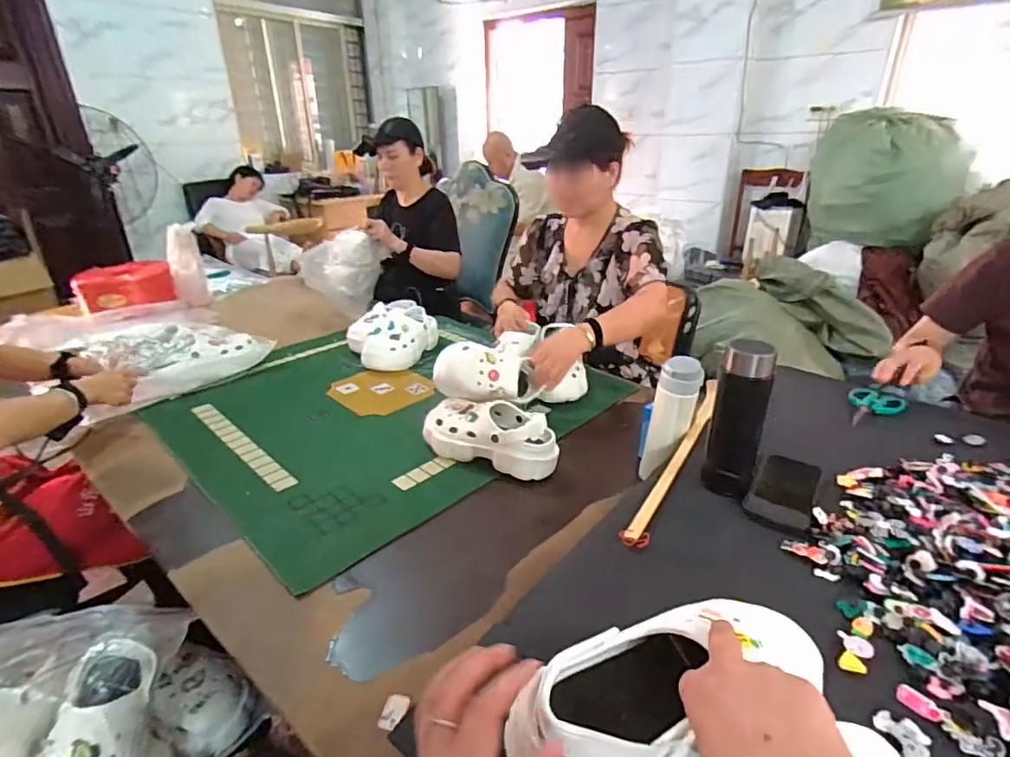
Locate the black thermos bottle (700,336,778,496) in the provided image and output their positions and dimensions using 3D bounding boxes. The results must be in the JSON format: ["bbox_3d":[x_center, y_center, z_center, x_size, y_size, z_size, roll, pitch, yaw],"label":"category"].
[{"bbox_3d":[0.305,0.059,0.701,0.063,0.211,0.053,10,28,23],"label":"black thermos bottle"}]

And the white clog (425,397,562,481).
[{"bbox_3d":[-0.024,0.098,0.992,0.257,0.088,0.115,12,28,26],"label":"white clog"}]

